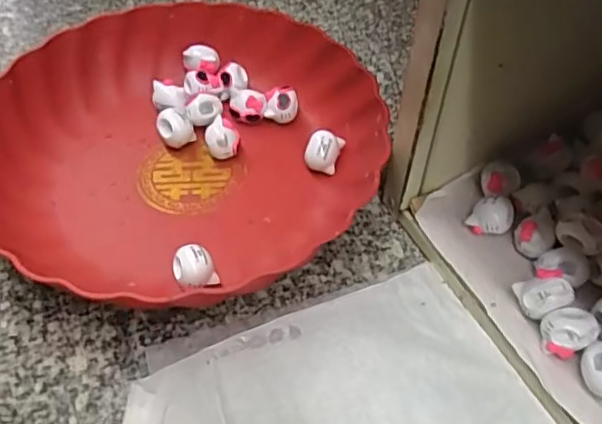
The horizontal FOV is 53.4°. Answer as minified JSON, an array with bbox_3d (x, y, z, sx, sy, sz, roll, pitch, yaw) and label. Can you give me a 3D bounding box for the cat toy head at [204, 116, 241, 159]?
[{"bbox_3d":[-0.052,-0.049,0.393,0.020,0.022,0.024,-26,55,-18],"label":"cat toy head"}]

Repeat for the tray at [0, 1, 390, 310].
[{"bbox_3d":[-0.078,-0.043,0.376,0.239,0.049,0.233,-35,59,-24],"label":"tray"}]

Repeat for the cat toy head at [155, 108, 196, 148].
[{"bbox_3d":[-0.083,-0.055,0.398,0.022,0.020,0.018,-21,54,-15],"label":"cat toy head"}]

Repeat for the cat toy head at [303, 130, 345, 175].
[{"bbox_3d":[0.013,-0.039,0.382,0.021,0.022,0.022,15,53,13],"label":"cat toy head"}]

